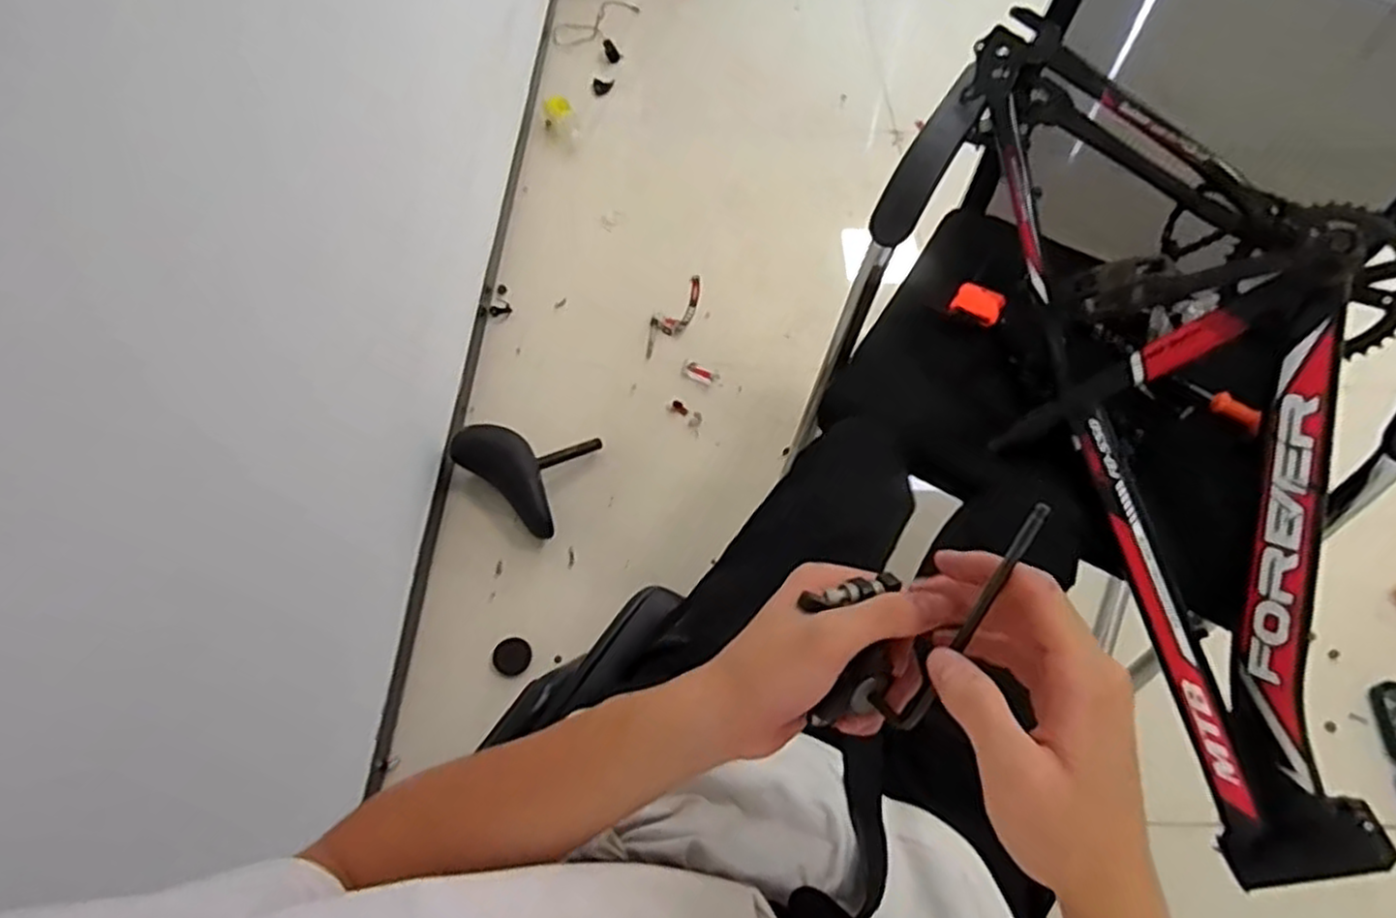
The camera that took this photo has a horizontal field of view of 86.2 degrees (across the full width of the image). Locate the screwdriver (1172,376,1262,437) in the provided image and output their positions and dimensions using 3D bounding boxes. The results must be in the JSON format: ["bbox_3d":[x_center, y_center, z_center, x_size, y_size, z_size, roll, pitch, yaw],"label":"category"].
[{"bbox_3d":[0.589,-0.065,0.849,0.022,0.022,0.101,-25,47,-15],"label":"screwdriver"}]

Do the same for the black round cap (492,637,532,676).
[{"bbox_3d":[-0.281,0.299,1.130,0.056,0.008,0.057,1,57,-2],"label":"black round cap"}]

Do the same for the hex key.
[{"bbox_3d":[0.115,0.071,0.328,0.021,0.013,0.124,34,109,19],"label":"hex key"}]

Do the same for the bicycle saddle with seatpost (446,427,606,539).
[{"bbox_3d":[-0.266,-0.005,1.251,0.217,0.123,0.204,36,62,19],"label":"bicycle saddle with seatpost"}]

